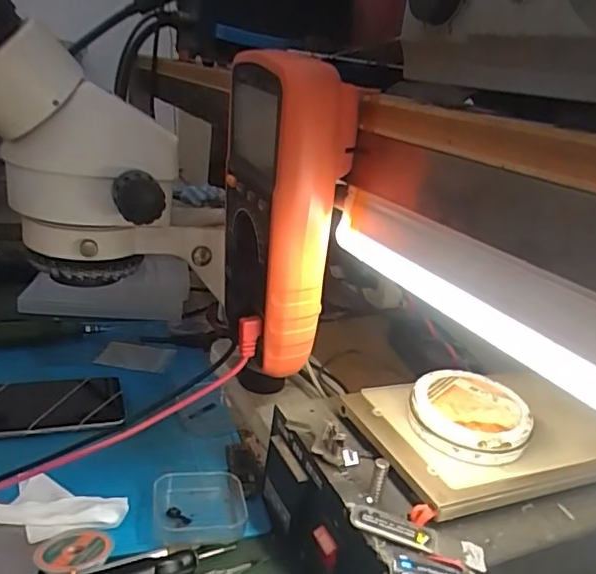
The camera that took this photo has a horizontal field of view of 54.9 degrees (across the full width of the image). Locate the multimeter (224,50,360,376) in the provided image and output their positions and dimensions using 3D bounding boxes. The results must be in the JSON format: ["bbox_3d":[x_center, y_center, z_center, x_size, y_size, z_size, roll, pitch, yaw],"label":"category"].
[{"bbox_3d":[-0.016,-0.046,0.344,0.052,0.184,0.091,-8,29,-26],"label":"multimeter"}]

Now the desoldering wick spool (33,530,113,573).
[{"bbox_3d":[-0.139,0.166,0.351,0.044,0.014,0.050,17,22,25],"label":"desoldering wick spool"}]

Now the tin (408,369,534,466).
[{"bbox_3d":[0.108,0.083,0.366,0.071,0.028,0.067,7,20,-2],"label":"tin"}]

